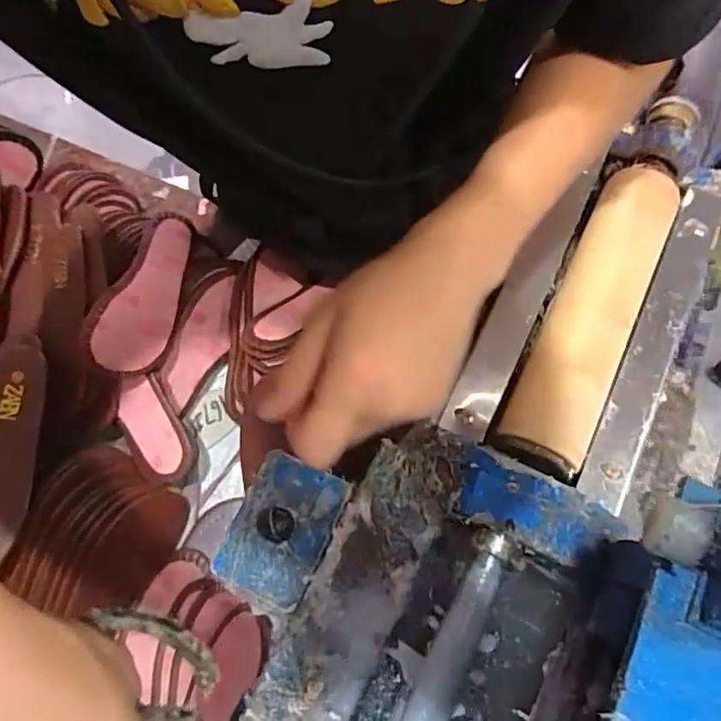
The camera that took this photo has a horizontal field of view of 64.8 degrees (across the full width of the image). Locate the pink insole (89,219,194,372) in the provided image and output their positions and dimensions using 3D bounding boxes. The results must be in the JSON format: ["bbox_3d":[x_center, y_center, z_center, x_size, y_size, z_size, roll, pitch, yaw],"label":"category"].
[{"bbox_3d":[-0.221,-0.072,0.603,0.067,0.014,0.202,31,52,-26],"label":"pink insole"}]

